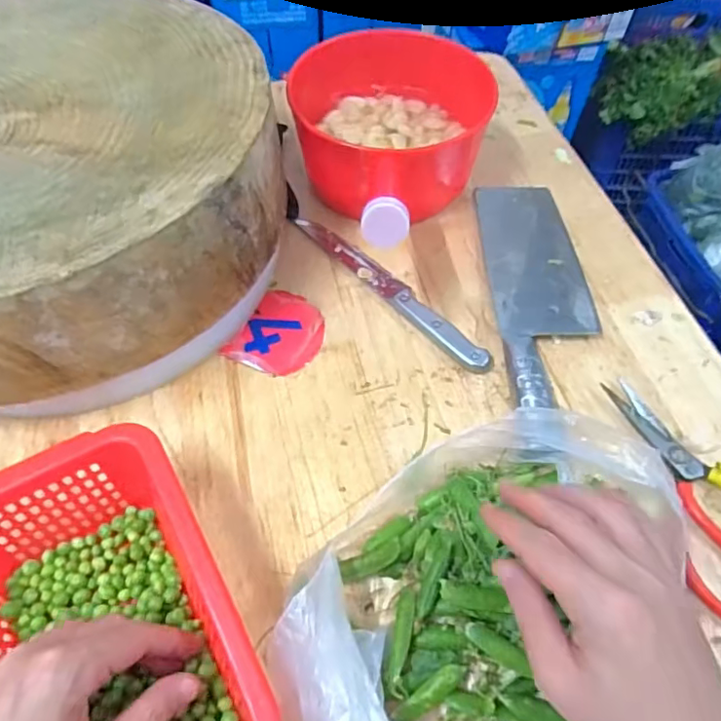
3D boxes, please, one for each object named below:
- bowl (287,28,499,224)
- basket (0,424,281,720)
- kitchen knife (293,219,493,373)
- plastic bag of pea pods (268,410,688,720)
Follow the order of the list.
[{"bbox_3d":[0.030,-0.246,0.592,0.185,0.102,0.185,31,61,19],"label":"bowl"},{"bbox_3d":[-0.152,0.166,0.337,0.154,0.069,0.215,-28,60,-18],"label":"basket"},{"bbox_3d":[0.027,-0.072,0.541,0.027,0.014,0.245,-36,63,-22],"label":"kitchen knife"},{"bbox_3d":[0.073,0.153,0.358,0.183,0.065,0.306,35,62,21],"label":"plastic bag of pea pods"}]

